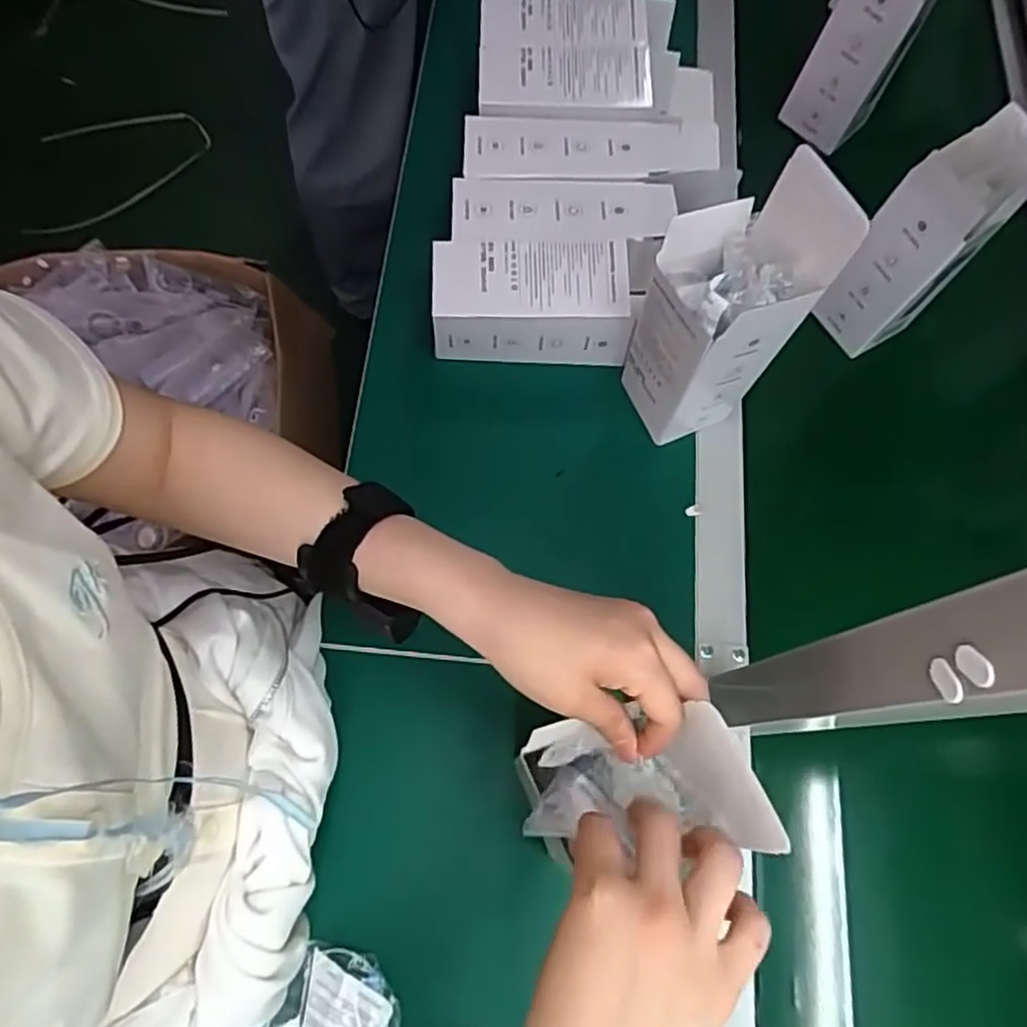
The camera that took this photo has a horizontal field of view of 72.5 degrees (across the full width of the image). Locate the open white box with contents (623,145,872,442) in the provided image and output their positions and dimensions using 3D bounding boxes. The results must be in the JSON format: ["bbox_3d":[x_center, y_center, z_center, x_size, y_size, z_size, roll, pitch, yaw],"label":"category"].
[{"bbox_3d":[0.142,-0.145,0.506,0.081,0.232,0.092,-22,73,-9],"label":"open white box with contents"}]

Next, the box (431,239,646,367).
[{"bbox_3d":[0.016,-0.181,0.604,0.167,0.075,0.078,2,70,-1],"label":"box"}]

